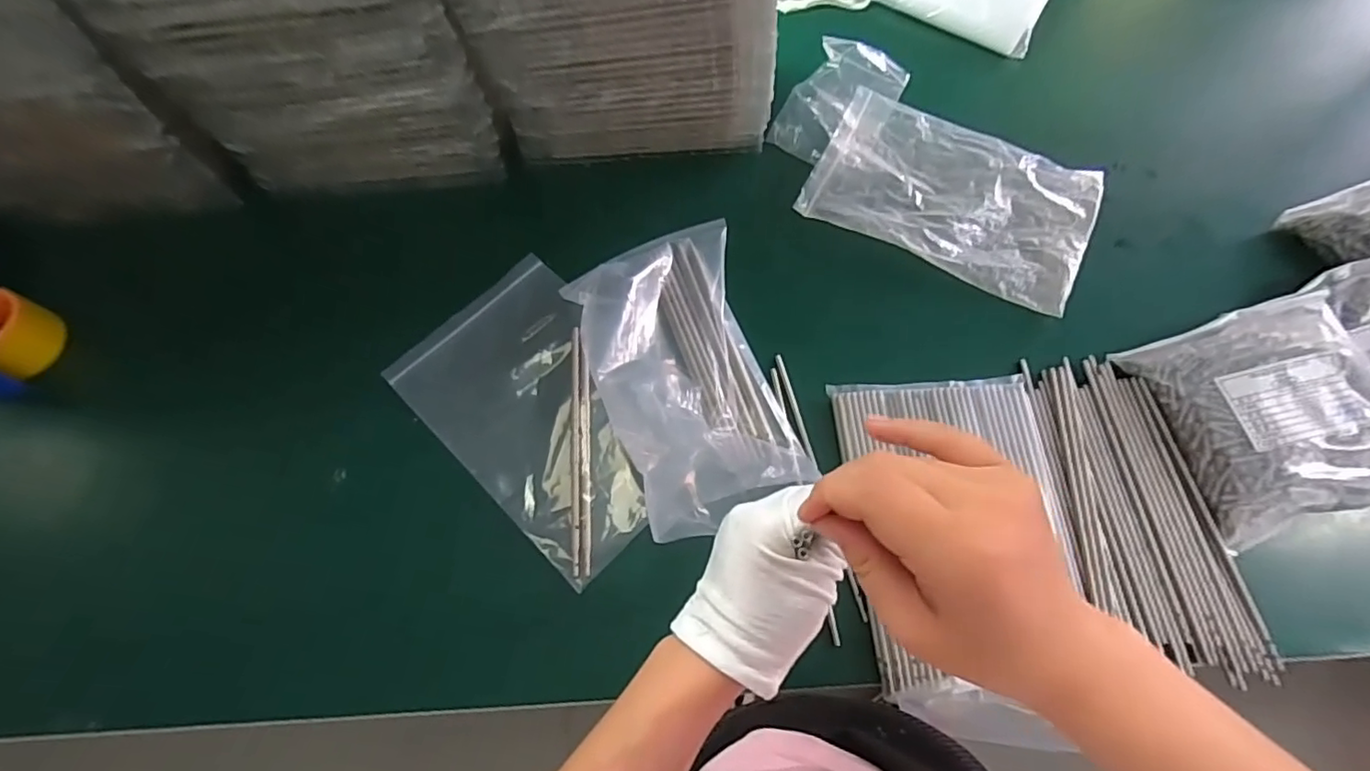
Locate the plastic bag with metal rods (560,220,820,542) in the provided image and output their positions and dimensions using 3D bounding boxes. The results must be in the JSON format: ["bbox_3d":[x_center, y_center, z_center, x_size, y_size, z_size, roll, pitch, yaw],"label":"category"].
[{"bbox_3d":[0.001,-0.023,0.556,0.167,0.053,0.304,-17,70,-4],"label":"plastic bag with metal rods"}]

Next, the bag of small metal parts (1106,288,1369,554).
[{"bbox_3d":[0.530,0.023,0.521,0.177,0.048,0.189,-14,70,-3],"label":"bag of small metal parts"}]

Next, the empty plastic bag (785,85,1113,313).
[{"bbox_3d":[0.294,-0.213,0.641,0.290,0.024,0.182,26,73,11],"label":"empty plastic bag"}]

